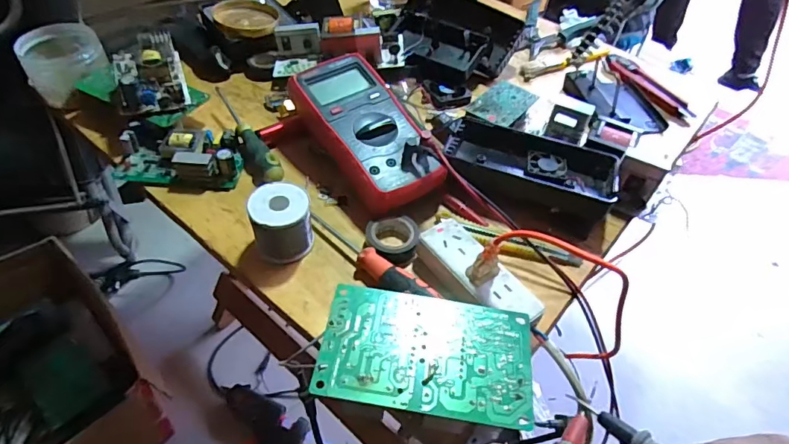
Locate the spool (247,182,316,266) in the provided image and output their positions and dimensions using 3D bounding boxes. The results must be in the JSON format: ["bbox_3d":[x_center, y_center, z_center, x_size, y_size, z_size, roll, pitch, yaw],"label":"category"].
[{"bbox_3d":[-0.101,0.000,0.436,0.051,0.051,0.050,-10,50,-14],"label":"spool"}]

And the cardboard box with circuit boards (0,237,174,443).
[{"bbox_3d":[-0.574,0.255,0.789,0.255,0.185,0.440,-34,59,-30],"label":"cardboard box with circuit boards"}]

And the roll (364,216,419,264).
[{"bbox_3d":[-0.003,0.018,0.450,0.048,0.019,0.050,3,48,-3],"label":"roll"}]

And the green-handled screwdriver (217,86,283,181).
[{"bbox_3d":[-0.162,-0.095,0.527,0.025,0.022,0.151,-26,56,-26],"label":"green-handled screwdriver"}]

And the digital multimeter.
[{"bbox_3d":[-0.029,-0.093,0.499,0.090,0.055,0.184,-25,55,-25],"label":"digital multimeter"}]

